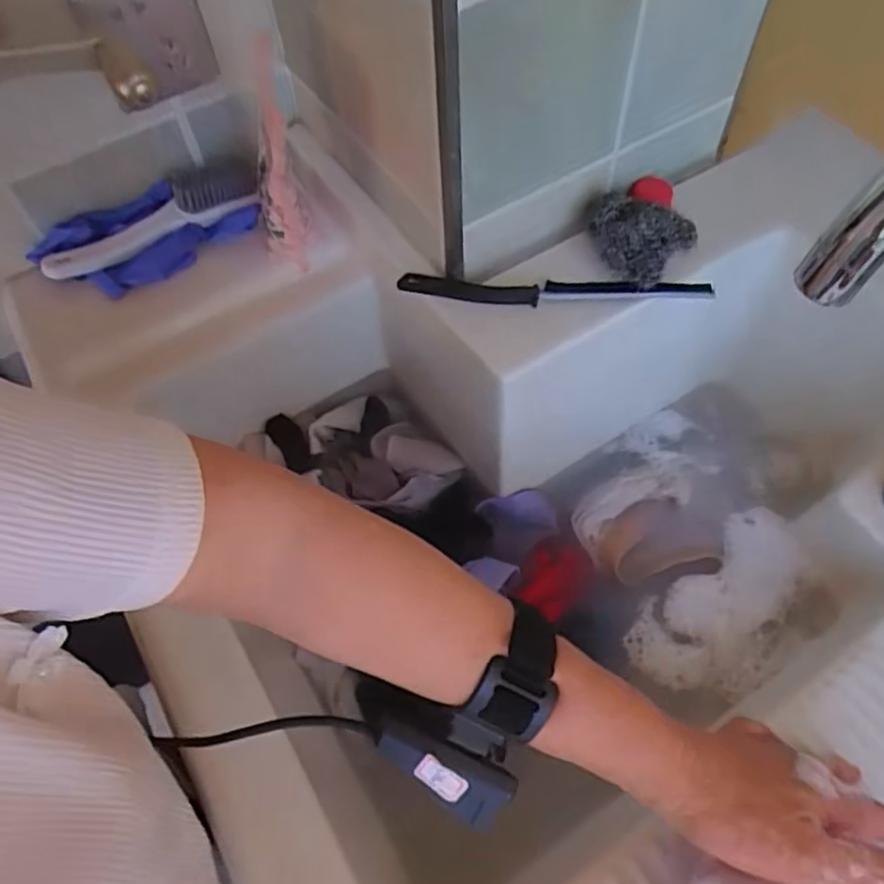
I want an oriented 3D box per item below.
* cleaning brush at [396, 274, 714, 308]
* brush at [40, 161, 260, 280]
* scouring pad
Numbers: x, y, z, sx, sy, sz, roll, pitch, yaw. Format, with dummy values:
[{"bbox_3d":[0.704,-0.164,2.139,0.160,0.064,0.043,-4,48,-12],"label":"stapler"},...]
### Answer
[{"bbox_3d":[0.078,-0.109,0.485,0.217,0.011,0.020,1,59,4],"label":"cleaning brush"},{"bbox_3d":[-0.233,-0.180,0.545,0.176,0.035,0.038,-24,61,-11],"label":"brush"},{"bbox_3d":[0.140,-0.149,0.486,0.060,0.030,0.066,36,67,22],"label":"scouring pad"}]

